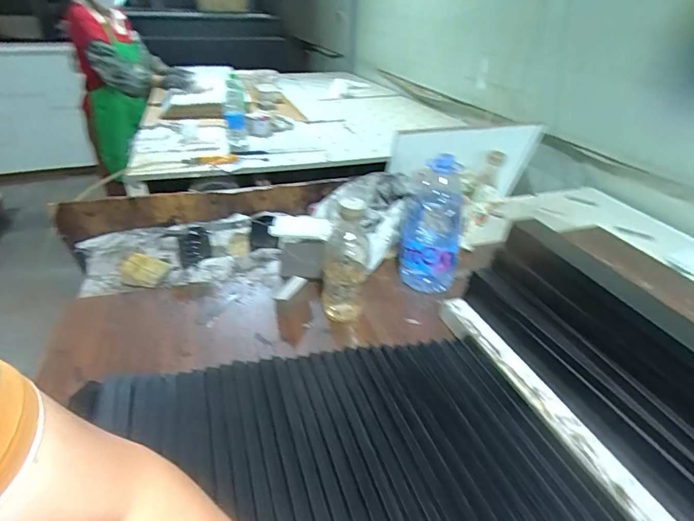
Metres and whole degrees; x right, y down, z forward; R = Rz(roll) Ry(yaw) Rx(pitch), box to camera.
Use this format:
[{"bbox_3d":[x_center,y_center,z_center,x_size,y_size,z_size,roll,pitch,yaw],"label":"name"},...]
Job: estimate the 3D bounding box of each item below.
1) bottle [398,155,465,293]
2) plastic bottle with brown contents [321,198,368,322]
[{"bbox_3d":[0.156,-0.070,0.750,0.104,0.239,0.118,10,33,12],"label":"bottle"},{"bbox_3d":[-0.003,0.004,0.656,0.072,0.213,0.064,1,32,-1],"label":"plastic bottle with brown contents"}]

